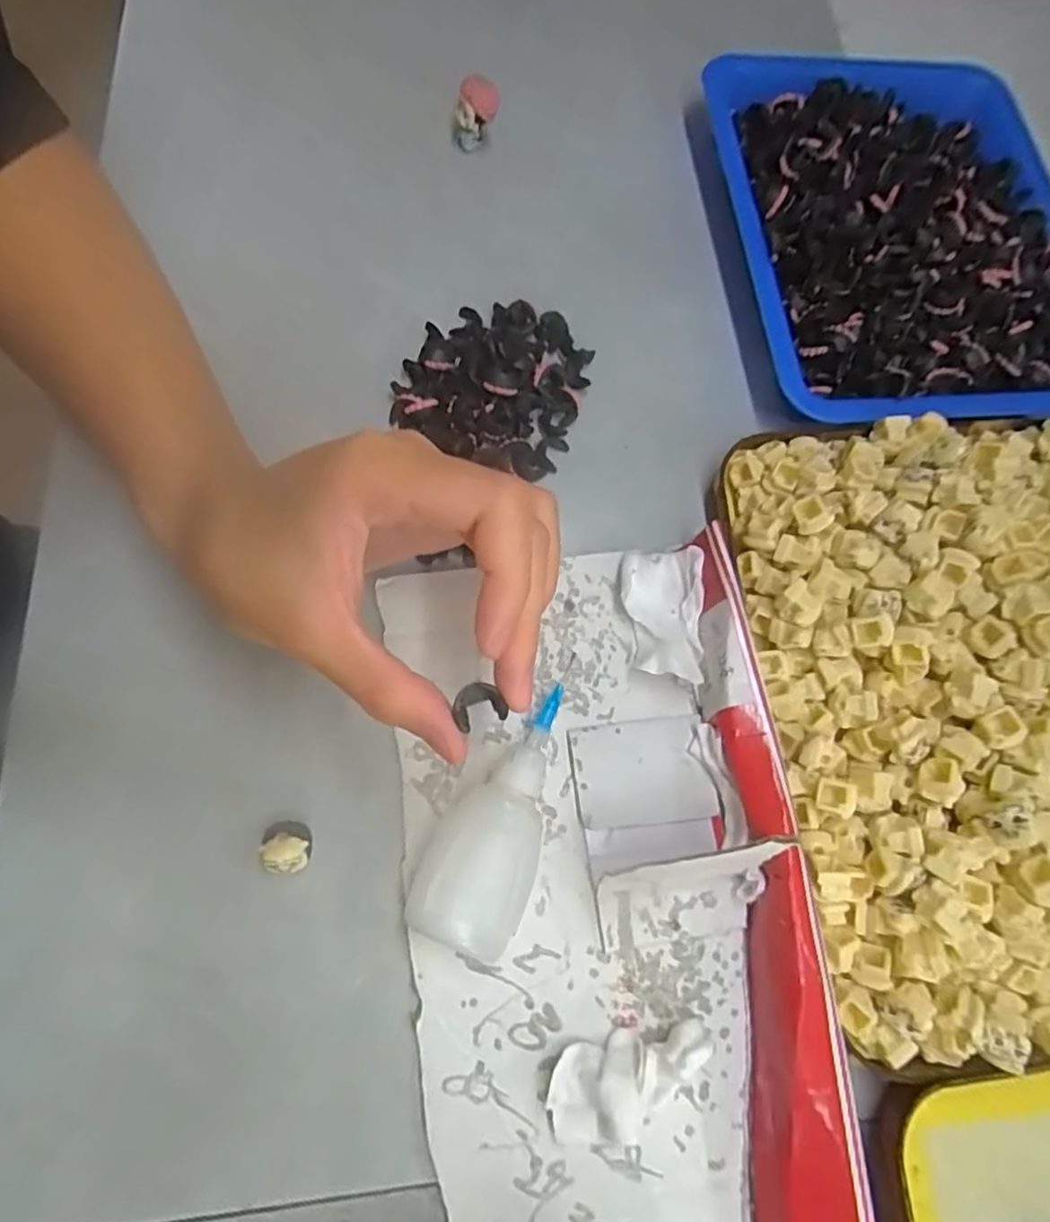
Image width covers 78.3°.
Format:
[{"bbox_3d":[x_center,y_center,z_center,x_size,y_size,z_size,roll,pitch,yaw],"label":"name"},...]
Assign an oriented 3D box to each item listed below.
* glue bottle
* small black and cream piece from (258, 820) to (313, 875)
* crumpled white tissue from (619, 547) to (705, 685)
[{"bbox_3d":[-0.007,0.067,0.222,0.034,0.023,0.089,24,71,1],"label":"glue bottle"},{"bbox_3d":[-0.080,0.080,0.219,0.015,0.016,0.016,2,72,-6],"label":"small black and cream piece"},{"bbox_3d":[0.053,0.001,0.252,0.031,0.014,0.052,4,72,-6],"label":"crumpled white tissue"}]

